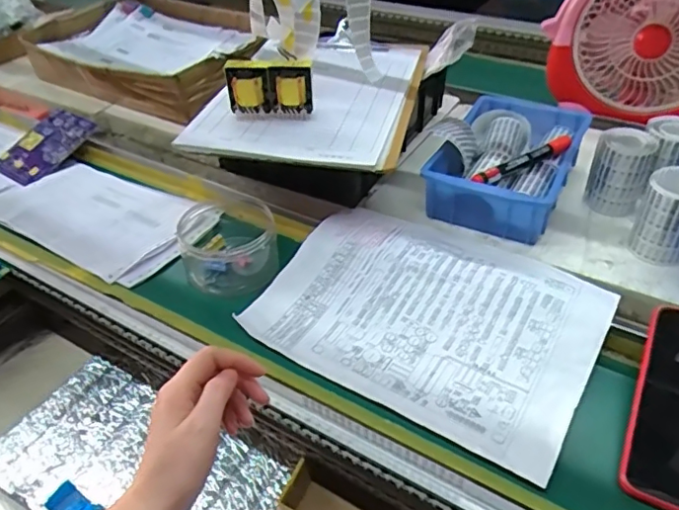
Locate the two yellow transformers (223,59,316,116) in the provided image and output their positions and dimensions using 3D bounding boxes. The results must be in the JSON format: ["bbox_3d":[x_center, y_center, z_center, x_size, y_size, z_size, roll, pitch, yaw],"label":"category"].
[{"bbox_3d":[-0.070,-0.170,0.560,0.085,0.046,0.029,1,41,3],"label":"two yellow transformers"}]

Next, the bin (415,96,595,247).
[{"bbox_3d":[0.183,-0.099,0.606,0.124,0.062,0.191,20,45,23],"label":"bin"}]

